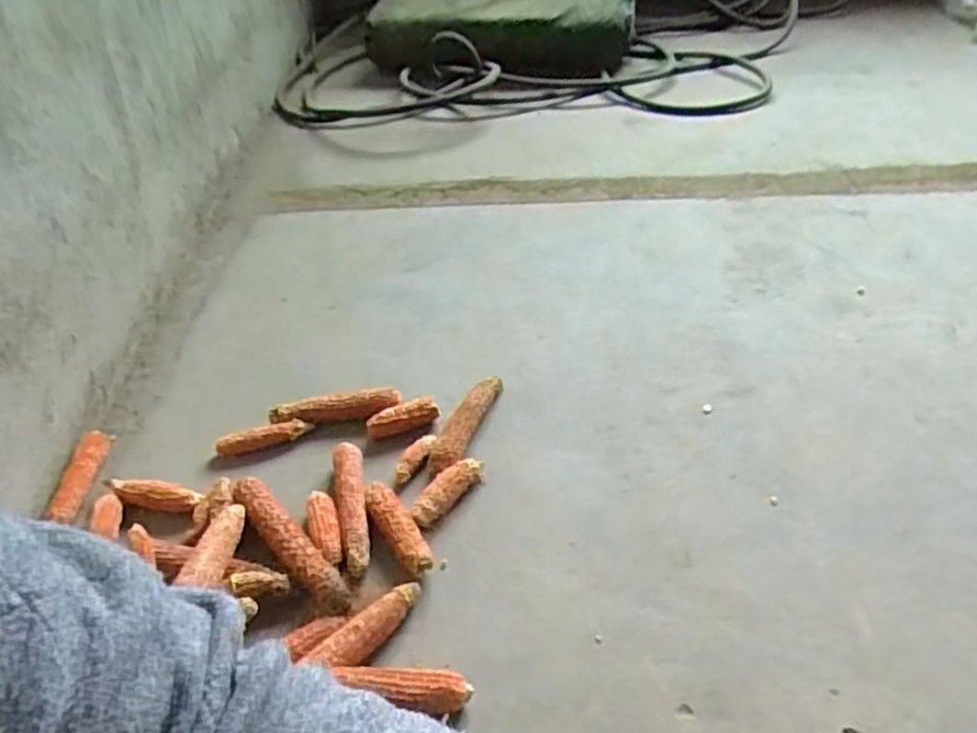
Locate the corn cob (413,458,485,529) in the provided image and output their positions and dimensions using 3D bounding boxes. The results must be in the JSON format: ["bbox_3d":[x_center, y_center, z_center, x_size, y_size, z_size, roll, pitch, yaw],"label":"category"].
[{"bbox_3d":[-0.050,0.158,0.893,0.034,0.035,0.117,29,51,32],"label":"corn cob"}]

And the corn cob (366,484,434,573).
[{"bbox_3d":[-0.110,0.196,0.853,0.039,0.035,0.135,-25,46,-23],"label":"corn cob"}]

